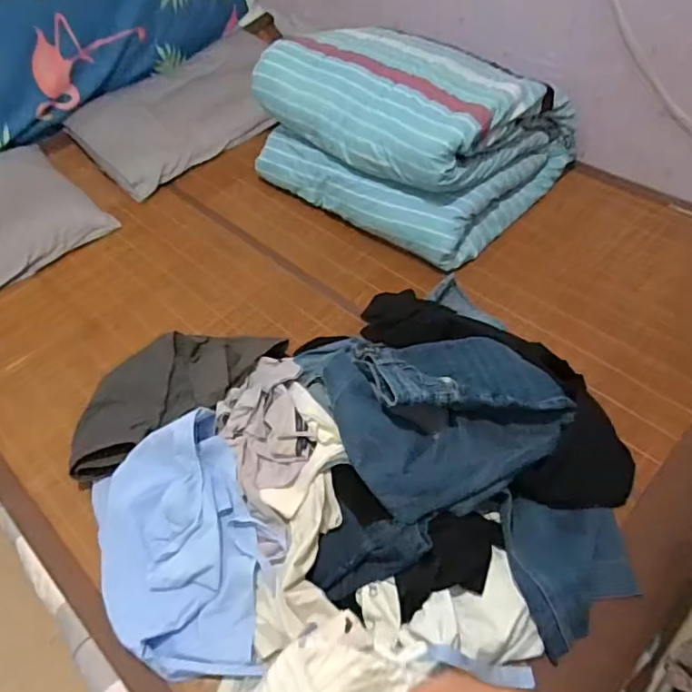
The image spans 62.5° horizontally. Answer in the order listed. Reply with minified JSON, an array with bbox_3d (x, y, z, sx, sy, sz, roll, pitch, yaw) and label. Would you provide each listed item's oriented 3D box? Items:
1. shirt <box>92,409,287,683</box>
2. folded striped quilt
[{"bbox_3d":[-0.252,0.309,0.876,0.266,0.110,0.371,-26,54,-14],"label":"shirt"},{"bbox_3d":[0.143,-0.549,1.416,0.666,0.296,0.494,33,62,27],"label":"folded striped quilt"}]

